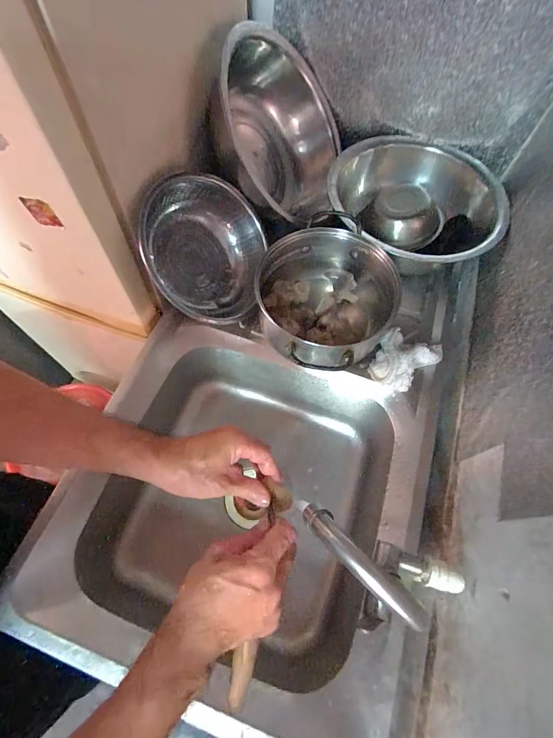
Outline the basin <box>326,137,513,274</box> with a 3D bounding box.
[{"bbox_3d":[0.268,-0.316,0.689,0.315,0.089,0.316,1,64,-3],"label":"basin"}]

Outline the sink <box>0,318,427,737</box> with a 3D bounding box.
[{"bbox_3d":[-0.046,0.222,0.586,0.507,0.213,0.484,20,64,6],"label":"sink"}]

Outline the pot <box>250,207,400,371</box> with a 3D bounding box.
[{"bbox_3d":[0.083,-0.121,0.583,0.236,0.102,0.222,1,64,-3],"label":"pot"}]

